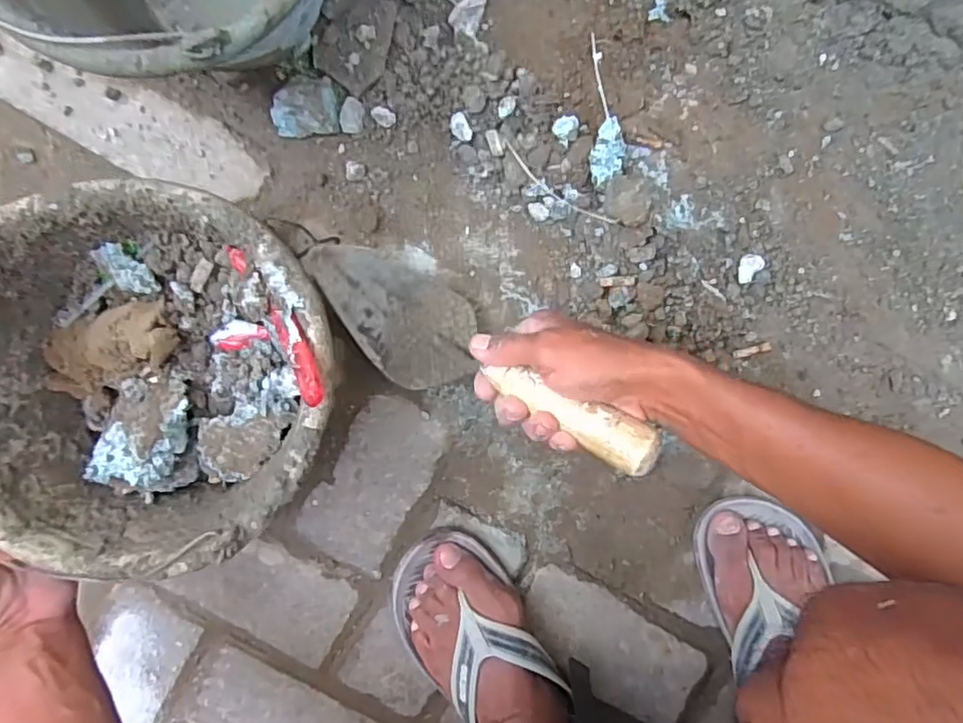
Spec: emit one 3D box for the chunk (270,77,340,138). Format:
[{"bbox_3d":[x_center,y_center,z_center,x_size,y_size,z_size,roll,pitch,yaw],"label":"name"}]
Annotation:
[{"bbox_3d":[-0.146,-0.213,0.500,0.050,0.028,0.047,-3,100,0],"label":"chunk"}]

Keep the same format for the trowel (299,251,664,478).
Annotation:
[{"bbox_3d":[-0.011,-0.004,0.454,0.303,0.075,0.085,32,100,29],"label":"trowel"}]

